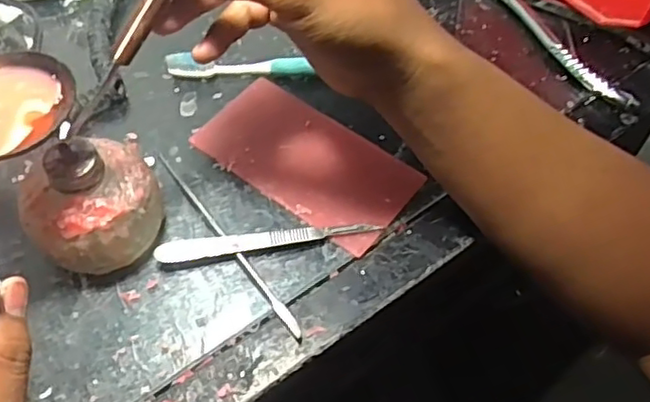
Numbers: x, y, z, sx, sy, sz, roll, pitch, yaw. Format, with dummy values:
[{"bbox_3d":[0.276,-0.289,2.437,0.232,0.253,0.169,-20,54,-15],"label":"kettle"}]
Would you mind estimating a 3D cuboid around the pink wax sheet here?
[{"bbox_3d":[-0.012,-0.028,0.428,0.143,0.004,0.073,34,65,19],"label":"pink wax sheet"}]

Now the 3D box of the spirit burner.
[{"bbox_3d":[-0.133,0.001,0.363,0.073,0.070,0.064,-36,66,-21],"label":"spirit burner"}]

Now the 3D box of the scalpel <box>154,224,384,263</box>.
[{"bbox_3d":[-0.034,0.024,0.387,0.131,0.009,0.011,-8,58,-6],"label":"scalpel"}]

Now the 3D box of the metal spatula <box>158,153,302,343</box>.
[{"bbox_3d":[-0.062,0.022,0.389,0.007,0.006,0.158,-33,63,-20],"label":"metal spatula"}]

